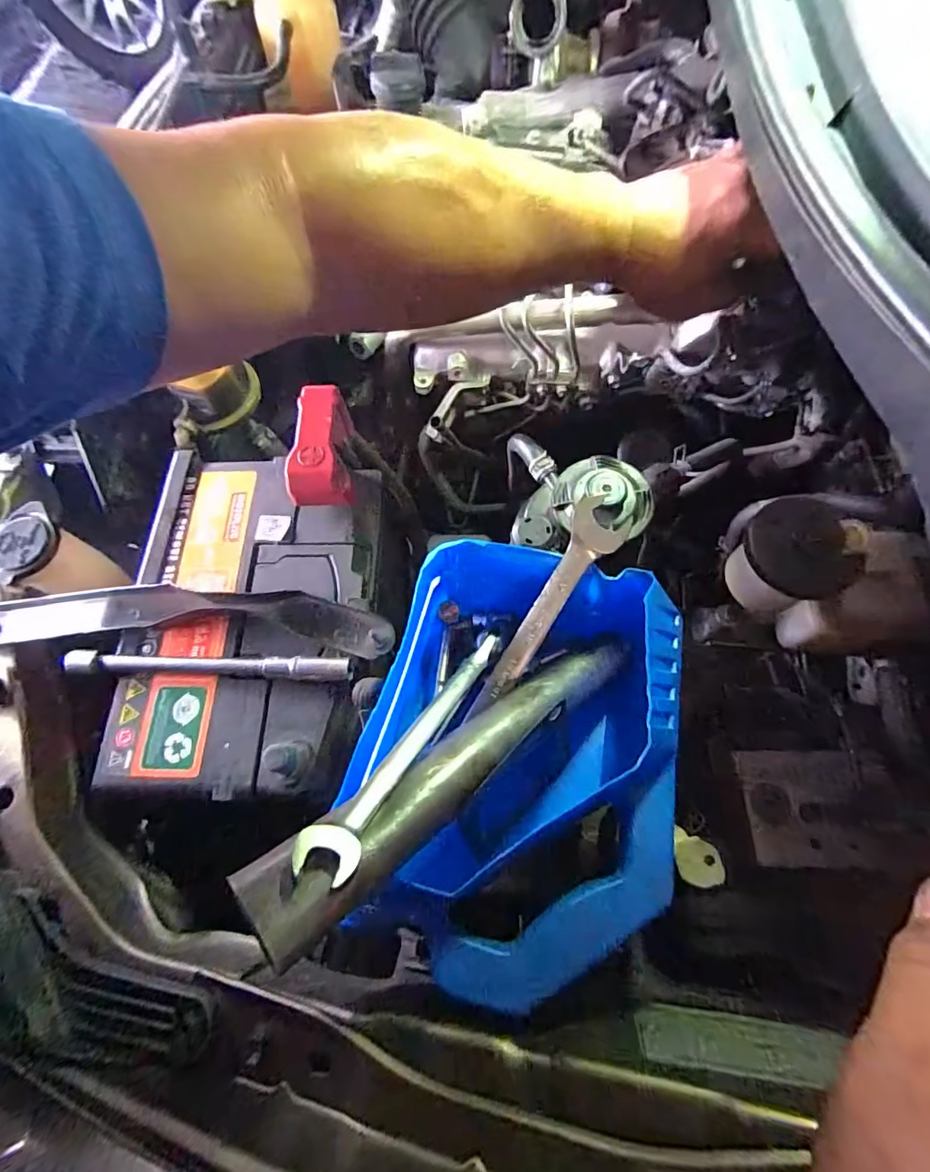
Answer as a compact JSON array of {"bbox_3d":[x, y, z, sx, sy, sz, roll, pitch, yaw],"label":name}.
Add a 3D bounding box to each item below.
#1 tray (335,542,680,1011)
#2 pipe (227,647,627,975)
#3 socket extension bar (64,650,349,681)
[{"bbox_3d":[0.026,0.085,0.281,0.165,0.084,0.215,12,71,7],"label":"tray"},{"bbox_3d":[0.004,0.082,0.250,0.223,0.024,0.039,-27,68,-37],"label":"pipe"},{"bbox_3d":[-0.174,0.054,0.342,0.194,0.014,0.014,1,70,3],"label":"socket extension bar"}]

